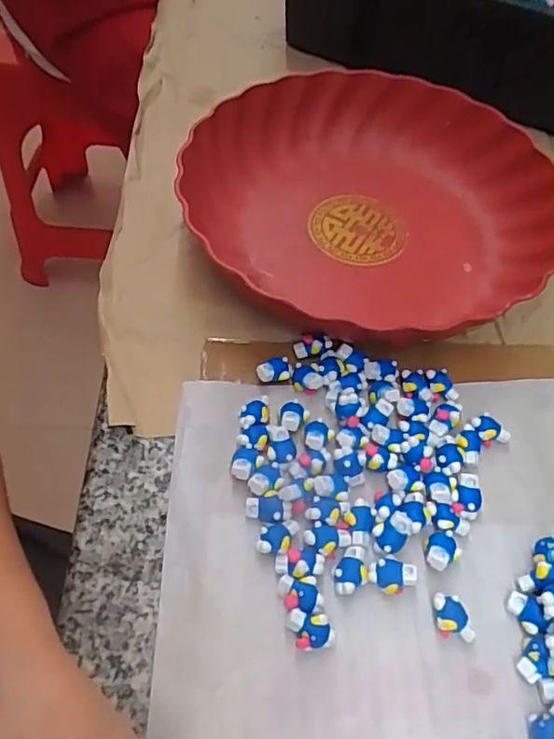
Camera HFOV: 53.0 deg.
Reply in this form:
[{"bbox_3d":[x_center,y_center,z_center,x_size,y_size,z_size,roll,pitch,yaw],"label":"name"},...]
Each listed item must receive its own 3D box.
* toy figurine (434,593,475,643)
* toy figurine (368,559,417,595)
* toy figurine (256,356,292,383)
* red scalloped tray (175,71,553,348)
[{"bbox_3d":[0.077,0.109,0.245,0.015,0.011,0.019,-3,56,-2],"label":"toy figurine"},{"bbox_3d":[0.052,0.094,0.253,0.021,0.008,0.014,14,57,10],"label":"toy figurine"},{"bbox_3d":[-0.002,0.000,0.315,0.019,0.010,0.013,-6,56,-4],"label":"toy figurine"},{"bbox_3d":[0.060,-0.114,0.370,0.229,0.052,0.215,-13,56,-8],"label":"red scalloped tray"}]

